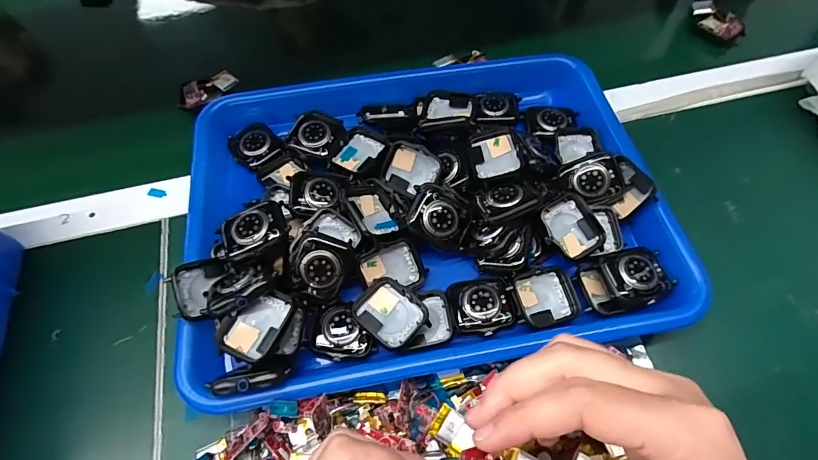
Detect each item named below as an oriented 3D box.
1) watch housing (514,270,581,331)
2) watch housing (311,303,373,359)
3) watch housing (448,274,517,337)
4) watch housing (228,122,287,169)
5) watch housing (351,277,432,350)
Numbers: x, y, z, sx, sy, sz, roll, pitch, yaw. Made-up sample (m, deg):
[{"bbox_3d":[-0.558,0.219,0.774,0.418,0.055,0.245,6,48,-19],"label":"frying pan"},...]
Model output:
[{"bbox_3d":[0.089,0.044,0.276,0.042,0.011,0.034,-17,61,-8],"label":"watch housing"},{"bbox_3d":[-0.041,0.062,0.269,0.036,0.007,0.034,0,60,2],"label":"watch housing"},{"bbox_3d":[0.047,0.048,0.276,0.040,0.005,0.036,-16,61,-7],"label":"watch housing"},{"bbox_3d":[-0.124,-0.070,0.343,0.036,0.010,0.044,-37,65,-18],"label":"watch housing"},{"bbox_3d":[-0.012,0.052,0.270,0.043,0.009,0.035,40,69,22],"label":"watch housing"}]

